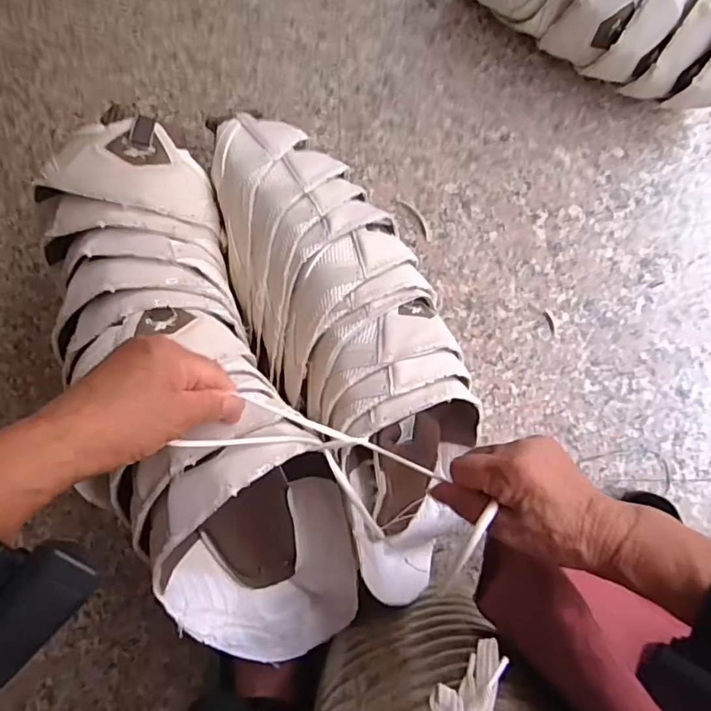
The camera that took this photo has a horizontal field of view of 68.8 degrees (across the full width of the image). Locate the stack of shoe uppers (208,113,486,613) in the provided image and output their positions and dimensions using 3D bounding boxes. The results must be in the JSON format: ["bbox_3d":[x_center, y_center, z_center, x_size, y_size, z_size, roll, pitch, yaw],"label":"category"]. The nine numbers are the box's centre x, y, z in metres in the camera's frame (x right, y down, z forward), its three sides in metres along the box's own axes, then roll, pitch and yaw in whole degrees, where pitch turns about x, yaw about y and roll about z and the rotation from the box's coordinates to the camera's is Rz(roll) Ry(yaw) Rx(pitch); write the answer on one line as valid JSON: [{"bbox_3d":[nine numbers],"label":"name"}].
[{"bbox_3d":[-0.001,-0.012,0.448,0.147,0.120,0.422,-23,89,-2],"label":"stack of shoe uppers"}]

